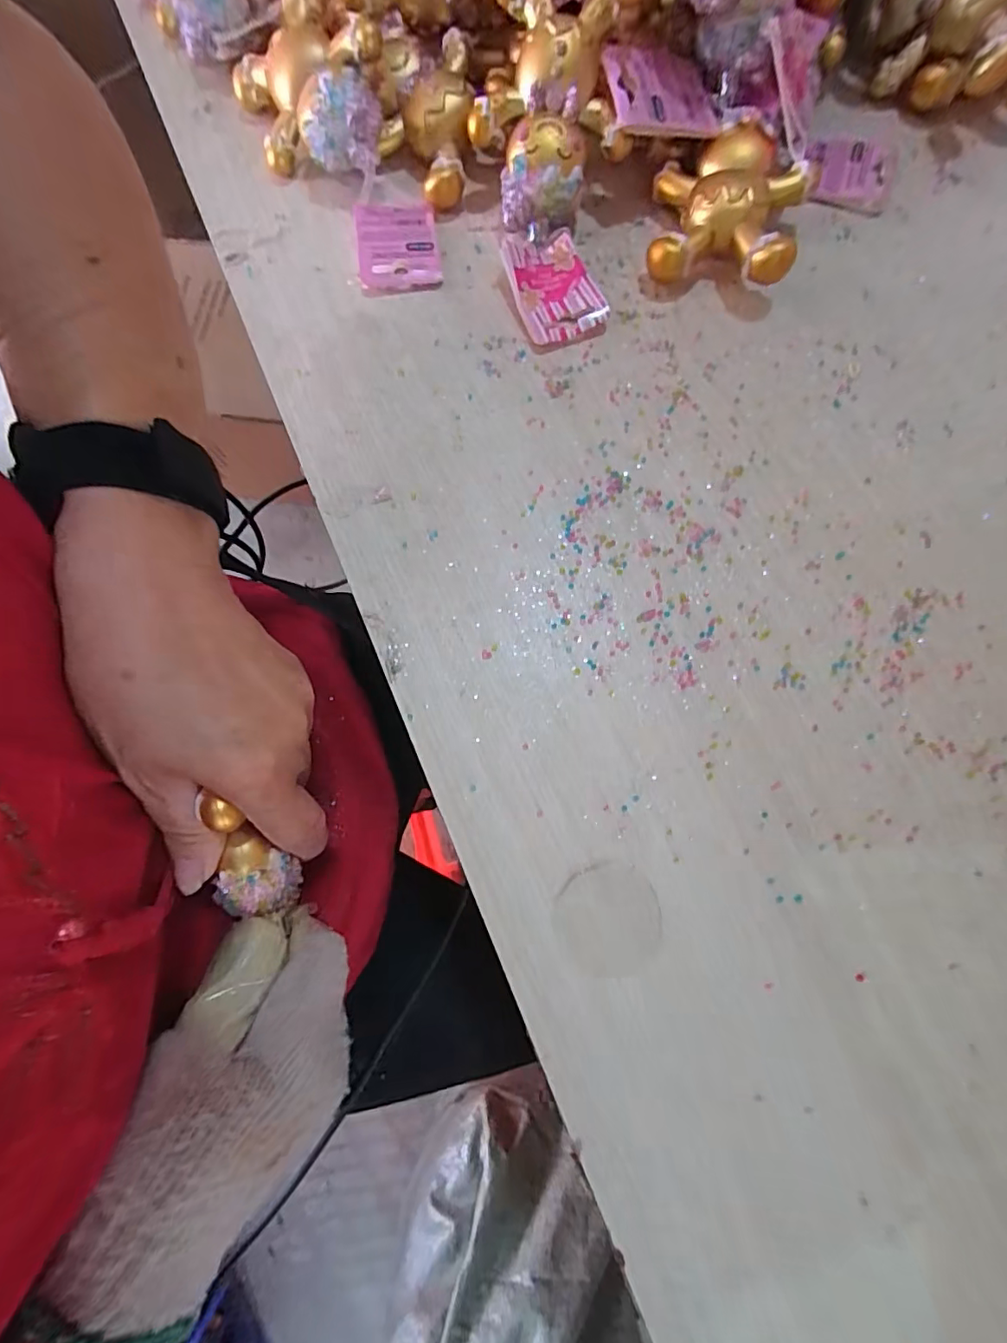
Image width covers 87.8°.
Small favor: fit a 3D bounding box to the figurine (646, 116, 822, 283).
[{"bbox_3d":[0.126,-0.260,0.293,0.081,0.031,0.090,15,75,3],"label":"figurine"}]

